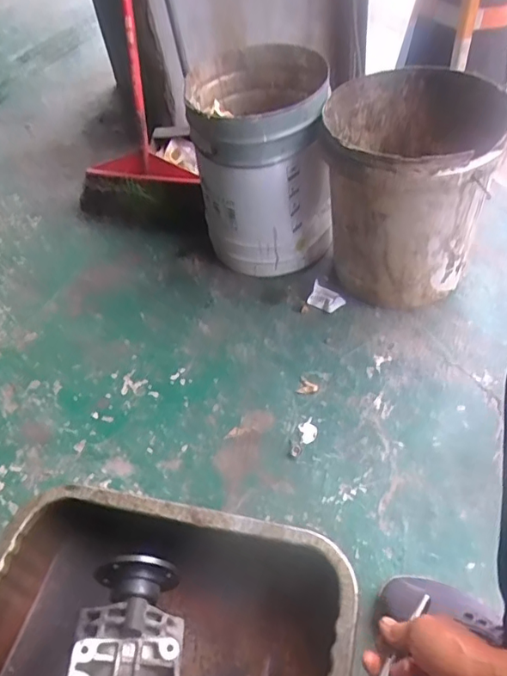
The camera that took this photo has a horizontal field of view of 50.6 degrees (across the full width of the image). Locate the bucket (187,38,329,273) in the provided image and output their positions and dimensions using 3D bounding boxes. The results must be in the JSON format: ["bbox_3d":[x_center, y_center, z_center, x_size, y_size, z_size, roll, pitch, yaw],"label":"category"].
[{"bbox_3d":[0.019,-0.339,1.076,0.257,0.357,0.298,-9,48,0],"label":"bucket"}]

